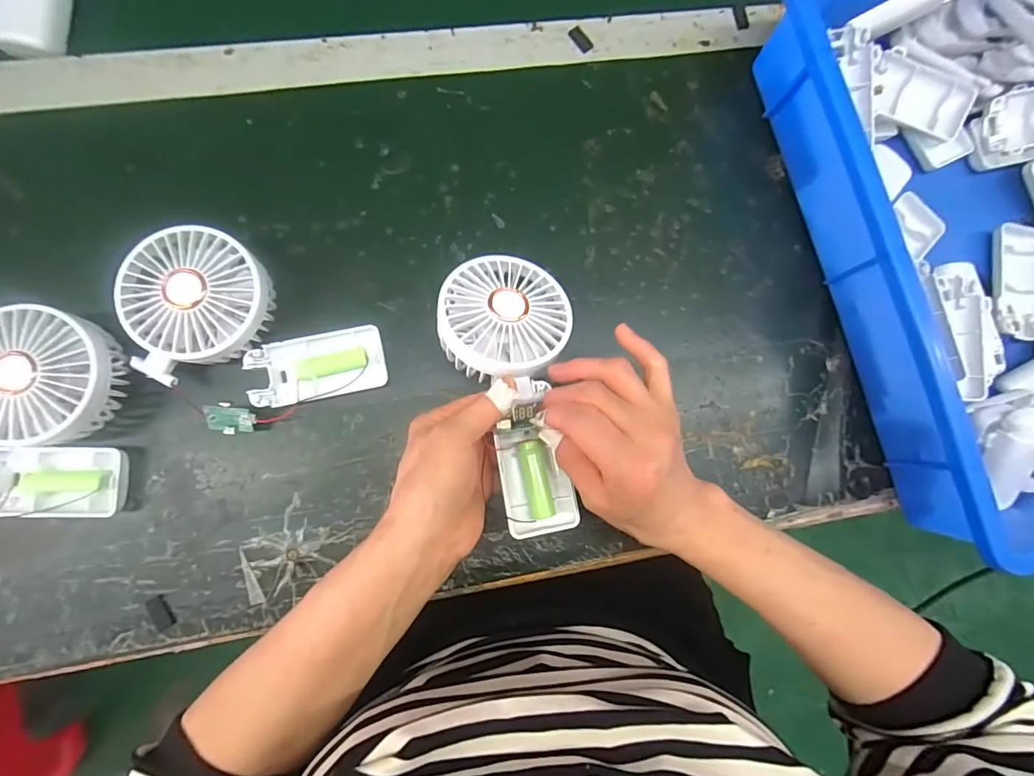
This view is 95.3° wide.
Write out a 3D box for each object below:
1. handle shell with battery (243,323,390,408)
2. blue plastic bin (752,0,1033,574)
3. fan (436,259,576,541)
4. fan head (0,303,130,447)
[{"bbox_3d":[-0.141,-0.014,0.336,0.091,0.014,0.046,-13,85,-6],"label":"handle shell with battery"},{"bbox_3d":[0.385,-0.111,0.354,0.295,0.081,0.453,-13,85,-6],"label":"blue plastic bin"},{"bbox_3d":[0.000,-0.001,0.297,0.082,0.034,0.178,-8,83,-5],"label":"fan"},{"bbox_3d":[-0.301,-0.007,0.302,0.082,0.044,0.081,9,83,-4],"label":"fan head"}]

